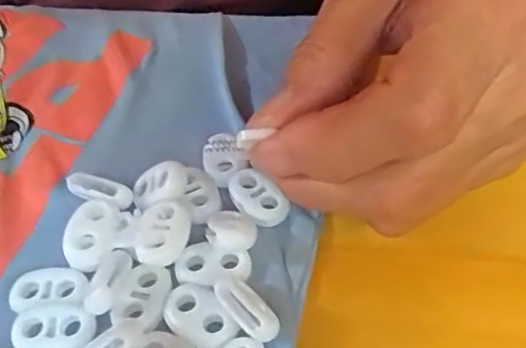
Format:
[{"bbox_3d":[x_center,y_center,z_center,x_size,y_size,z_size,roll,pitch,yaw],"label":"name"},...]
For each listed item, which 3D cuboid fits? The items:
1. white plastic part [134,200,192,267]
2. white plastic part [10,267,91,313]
[{"bbox_3d":[-0.030,0.018,0.169,0.016,0.006,0.021,-2,50,2],"label":"white plastic part"},{"bbox_3d":[-0.063,0.033,0.163,0.022,0.004,0.013,-12,50,-7],"label":"white plastic part"}]

